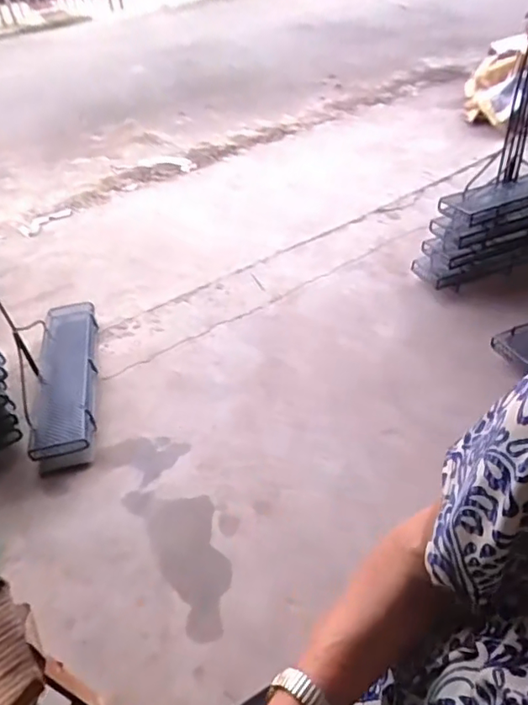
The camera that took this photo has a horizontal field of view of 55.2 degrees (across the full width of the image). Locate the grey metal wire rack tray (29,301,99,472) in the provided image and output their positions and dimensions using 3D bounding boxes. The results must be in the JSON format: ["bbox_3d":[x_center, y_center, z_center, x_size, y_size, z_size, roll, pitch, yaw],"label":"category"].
[{"bbox_3d":[-0.597,0.073,1.531,0.175,0.073,0.654,-13,45,-8],"label":"grey metal wire rack tray"}]

